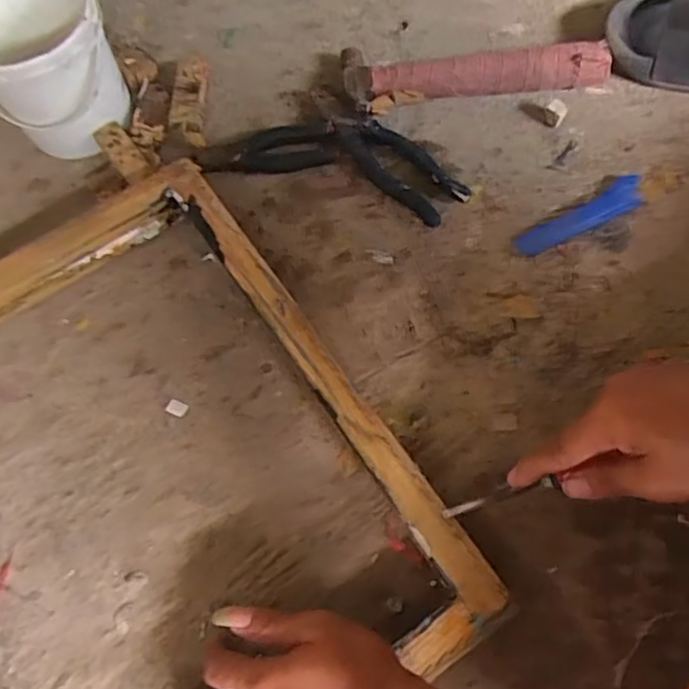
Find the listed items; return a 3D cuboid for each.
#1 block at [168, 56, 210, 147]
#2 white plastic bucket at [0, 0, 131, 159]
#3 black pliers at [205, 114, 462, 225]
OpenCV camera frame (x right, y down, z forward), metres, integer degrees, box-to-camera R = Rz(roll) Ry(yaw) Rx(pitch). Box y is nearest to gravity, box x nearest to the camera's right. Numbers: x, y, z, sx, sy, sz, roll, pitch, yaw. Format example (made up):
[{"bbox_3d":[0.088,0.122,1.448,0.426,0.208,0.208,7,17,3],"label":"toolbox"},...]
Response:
[{"bbox_3d":[-0.157,-0.244,0.619,0.033,0.018,0.099,-1,69,0],"label":"block"},{"bbox_3d":[-0.273,-0.254,0.567,0.118,0.123,0.115,0,69,1],"label":"white plastic bucket"},{"bbox_3d":[-0.001,-0.182,0.595,0.240,0.019,0.093,15,70,7],"label":"black pliers"}]

